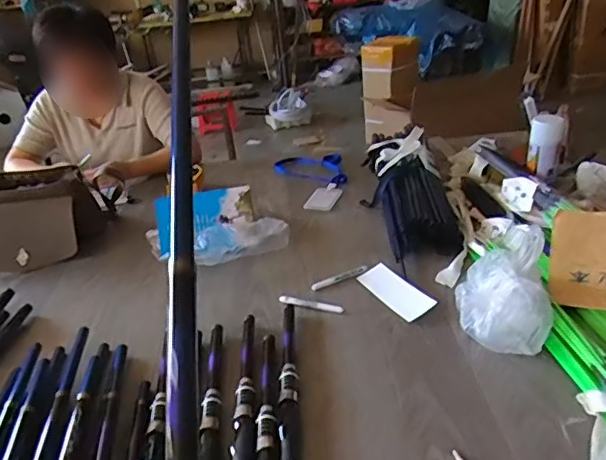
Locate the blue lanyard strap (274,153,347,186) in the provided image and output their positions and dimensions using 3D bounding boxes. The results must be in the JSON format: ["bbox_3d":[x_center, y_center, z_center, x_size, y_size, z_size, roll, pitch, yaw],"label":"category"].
[{"bbox_3d":[0.046,-0.179,1.570,0.231,0.026,0.141,16,35,33],"label":"blue lanyard strap"}]

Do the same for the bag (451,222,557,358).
[{"bbox_3d":[0.326,0.092,0.918,0.135,0.110,0.204,3,29,13],"label":"bag"}]

